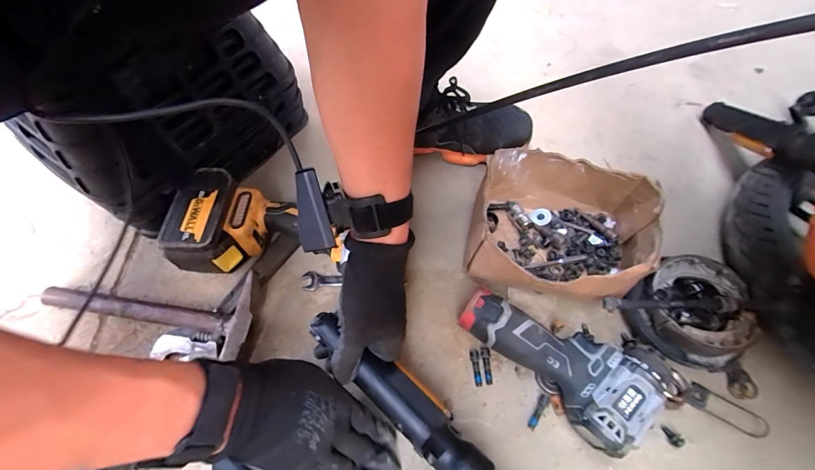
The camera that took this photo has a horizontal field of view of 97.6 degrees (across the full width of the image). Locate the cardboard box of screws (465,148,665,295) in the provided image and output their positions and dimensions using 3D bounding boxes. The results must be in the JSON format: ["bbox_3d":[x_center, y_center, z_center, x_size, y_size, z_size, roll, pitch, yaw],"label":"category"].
[{"bbox_3d":[0.180,-0.009,0.436,0.192,0.100,0.193,11,61,8],"label":"cardboard box of screws"}]

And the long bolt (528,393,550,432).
[{"bbox_3d":[0.137,0.187,0.376,0.009,0.006,0.038,31,65,18],"label":"long bolt"}]

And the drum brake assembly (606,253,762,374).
[{"bbox_3d":[0.300,0.078,0.404,0.138,0.063,0.117,30,65,17],"label":"drum brake assembly"}]

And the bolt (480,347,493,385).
[{"bbox_3d":[0.089,0.146,0.398,0.009,0.007,0.038,-5,60,-1],"label":"bolt"}]

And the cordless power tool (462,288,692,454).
[{"bbox_3d":[0.161,0.124,0.384,0.196,0.055,0.102,39,66,24],"label":"cordless power tool"}]

